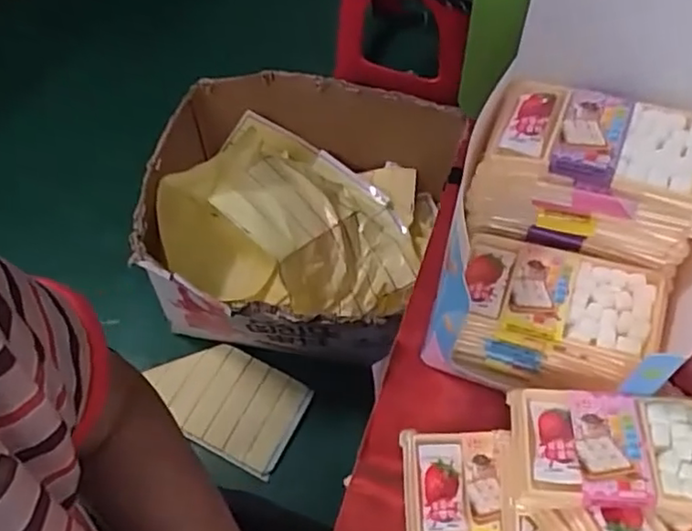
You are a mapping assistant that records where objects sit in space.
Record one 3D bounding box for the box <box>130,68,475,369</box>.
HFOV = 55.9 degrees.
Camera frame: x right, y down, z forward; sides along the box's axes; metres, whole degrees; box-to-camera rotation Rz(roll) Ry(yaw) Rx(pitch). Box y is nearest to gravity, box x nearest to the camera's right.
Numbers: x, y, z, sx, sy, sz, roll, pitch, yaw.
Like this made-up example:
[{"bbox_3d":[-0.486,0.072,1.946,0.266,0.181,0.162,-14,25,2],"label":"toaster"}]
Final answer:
[{"bbox_3d":[-0.084,-0.071,1.156,0.479,0.261,0.460,12,60,10],"label":"box"}]

